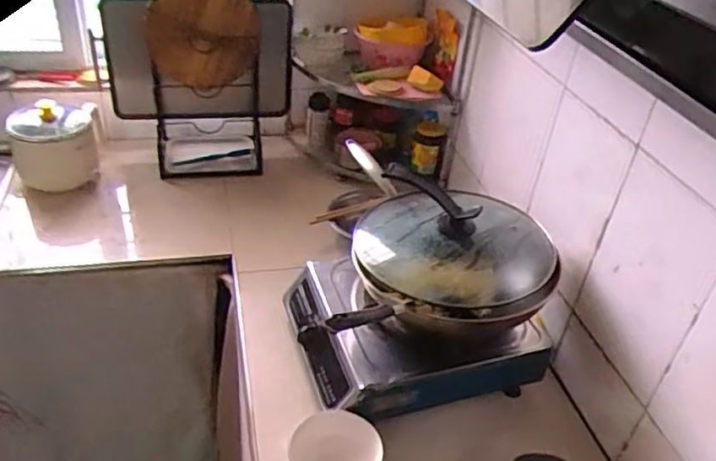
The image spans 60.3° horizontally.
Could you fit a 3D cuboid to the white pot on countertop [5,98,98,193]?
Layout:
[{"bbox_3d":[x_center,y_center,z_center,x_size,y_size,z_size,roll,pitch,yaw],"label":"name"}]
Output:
[{"bbox_3d":[-0.678,-0.175,1.383,0.178,0.173,0.172,-9,38,-19],"label":"white pot on countertop"}]

